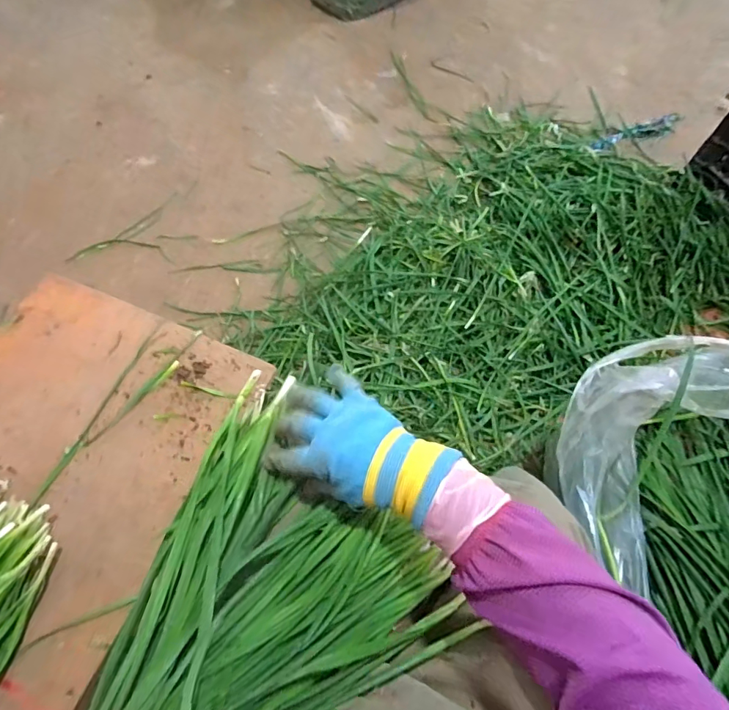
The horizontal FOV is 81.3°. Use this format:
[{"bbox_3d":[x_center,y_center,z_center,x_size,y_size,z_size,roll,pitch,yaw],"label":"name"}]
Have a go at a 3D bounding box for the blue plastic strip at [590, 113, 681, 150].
[{"bbox_3d":[0.811,-0.664,1.273,0.309,0.016,0.068,-18,67,-6],"label":"blue plastic strip"}]

